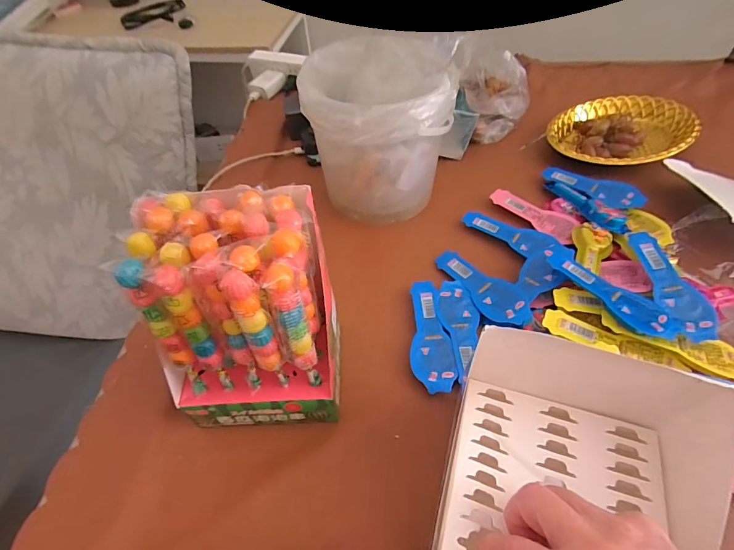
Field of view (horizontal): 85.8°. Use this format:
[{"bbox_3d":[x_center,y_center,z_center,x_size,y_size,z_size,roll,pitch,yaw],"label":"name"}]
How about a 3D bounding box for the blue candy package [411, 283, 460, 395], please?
[{"bbox_3d":[0.064,0.060,0.403,0.041,0.013,0.126,-2,51,2],"label":"blue candy package"}]

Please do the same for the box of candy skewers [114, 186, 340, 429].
[{"bbox_3d":[-0.094,0.036,0.315,0.129,0.183,0.109,-3,51,1],"label":"box of candy skewers"}]

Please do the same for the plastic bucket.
[{"bbox_3d":[0.016,-0.174,0.494,0.158,0.165,0.168,-2,51,2],"label":"plastic bucket"}]

